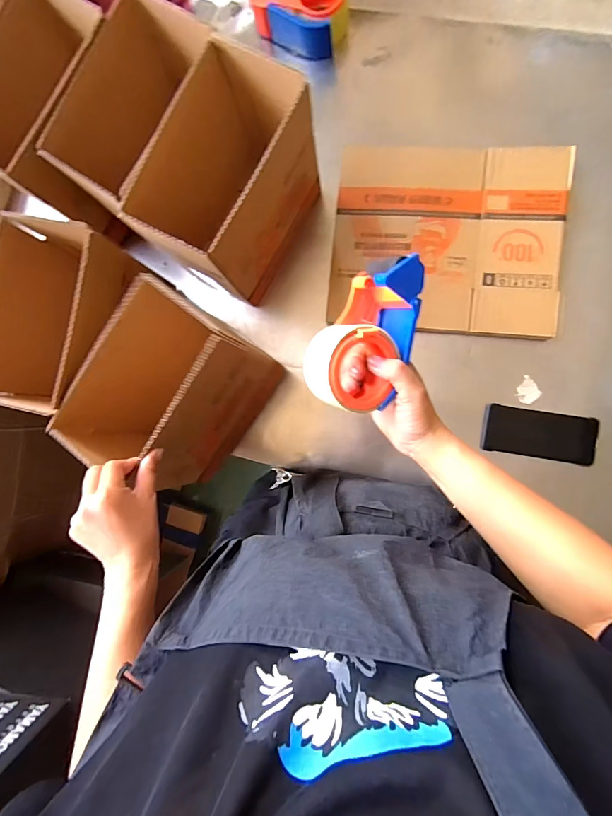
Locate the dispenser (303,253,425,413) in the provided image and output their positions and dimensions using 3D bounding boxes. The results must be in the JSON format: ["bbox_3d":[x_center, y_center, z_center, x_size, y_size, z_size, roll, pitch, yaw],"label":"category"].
[{"bbox_3d":[0.062,-0.070,0.392,0.083,0.071,0.149,27,91,7],"label":"dispenser"}]

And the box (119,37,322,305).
[{"bbox_3d":[-0.098,-0.301,0.566,0.136,0.211,0.230,31,92,7],"label":"box"}]

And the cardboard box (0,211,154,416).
[{"bbox_3d":[-0.331,-0.122,0.537,0.135,0.136,0.258,11,89,7],"label":"cardboard box"}]

